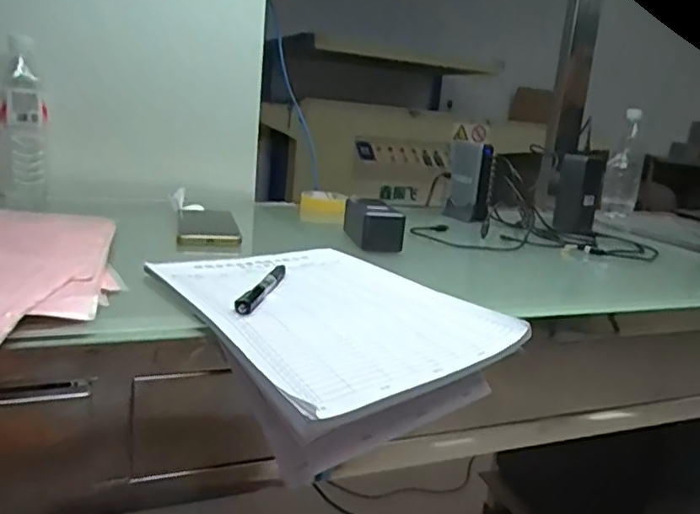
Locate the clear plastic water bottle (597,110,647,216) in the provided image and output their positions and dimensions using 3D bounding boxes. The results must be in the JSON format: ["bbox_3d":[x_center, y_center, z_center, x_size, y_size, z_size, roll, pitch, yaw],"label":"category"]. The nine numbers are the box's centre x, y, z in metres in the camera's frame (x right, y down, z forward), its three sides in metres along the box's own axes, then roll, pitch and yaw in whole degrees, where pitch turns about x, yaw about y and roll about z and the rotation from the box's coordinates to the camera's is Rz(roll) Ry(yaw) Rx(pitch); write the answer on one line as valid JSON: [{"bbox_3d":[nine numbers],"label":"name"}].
[{"bbox_3d":[0.588,-0.198,1.317,0.071,0.220,0.069,11,15,26],"label":"clear plastic water bottle"}]

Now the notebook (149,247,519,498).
[{"bbox_3d":[-0.030,0.059,0.552,0.219,0.082,0.297,-11,28,-36],"label":"notebook"}]

